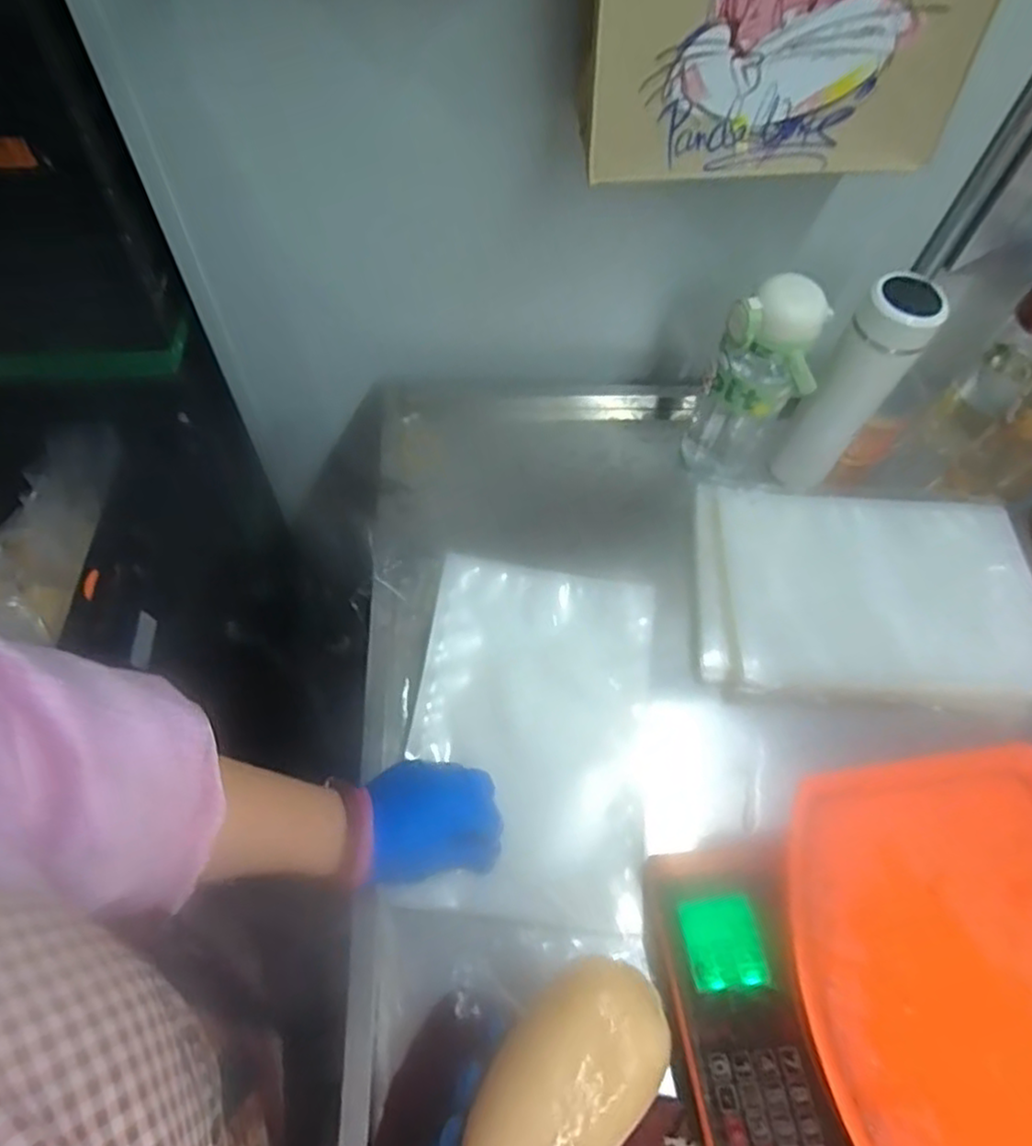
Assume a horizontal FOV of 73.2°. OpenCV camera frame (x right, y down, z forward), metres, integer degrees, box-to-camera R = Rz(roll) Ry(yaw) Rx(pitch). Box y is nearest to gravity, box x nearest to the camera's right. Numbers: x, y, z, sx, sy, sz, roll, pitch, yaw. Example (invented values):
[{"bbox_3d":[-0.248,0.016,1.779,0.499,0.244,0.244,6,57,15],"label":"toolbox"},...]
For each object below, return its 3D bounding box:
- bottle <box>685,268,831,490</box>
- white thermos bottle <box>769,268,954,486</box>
[{"bbox_3d":[0.231,-0.185,0.677,0.093,0.225,0.086,18,61,7],"label":"bottle"},{"bbox_3d":[0.313,-0.168,0.658,0.066,0.214,0.061,36,64,17],"label":"white thermos bottle"}]

